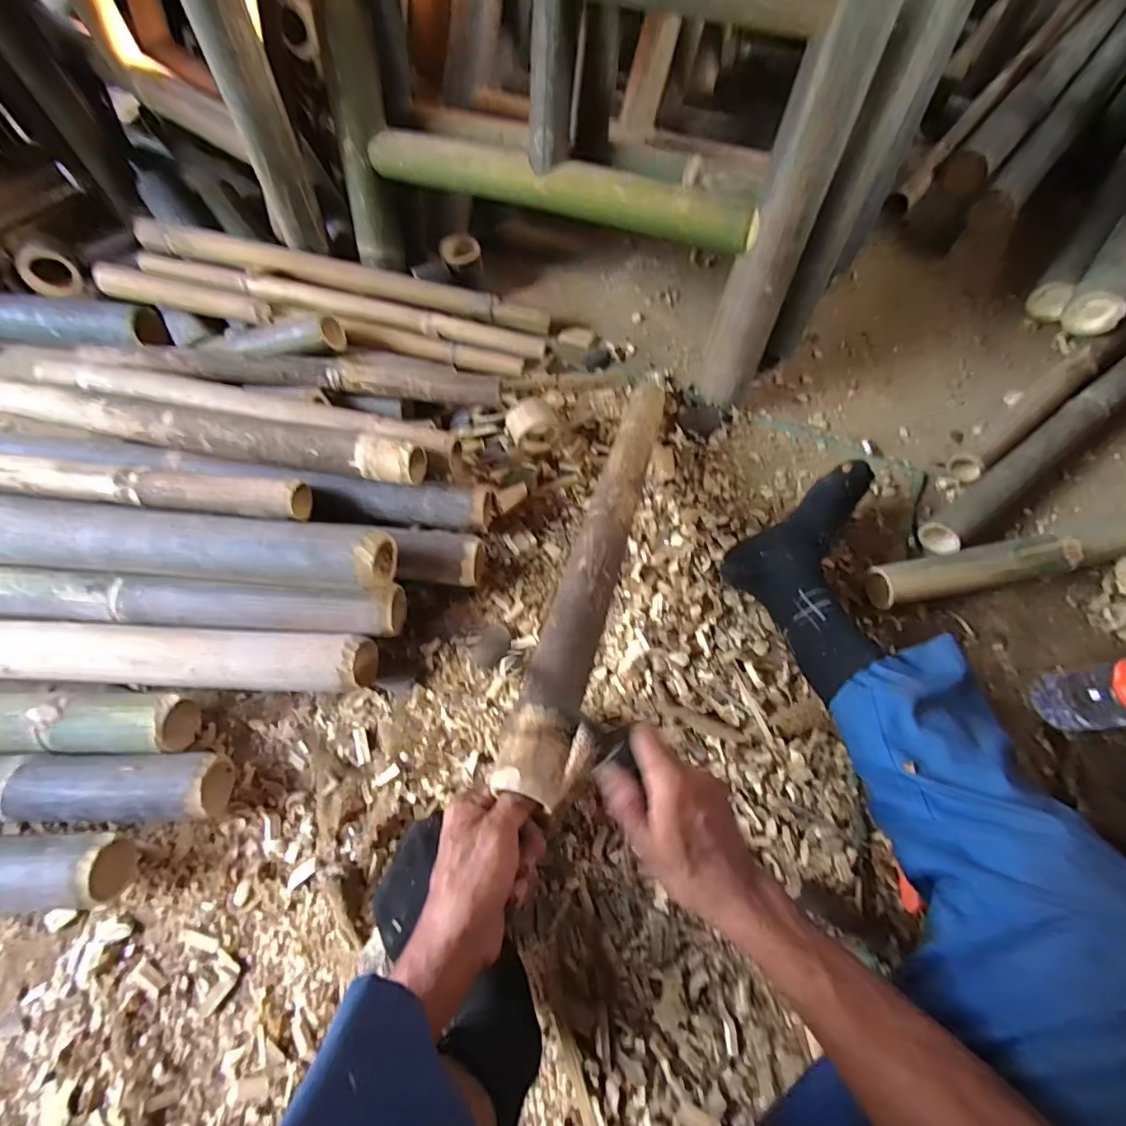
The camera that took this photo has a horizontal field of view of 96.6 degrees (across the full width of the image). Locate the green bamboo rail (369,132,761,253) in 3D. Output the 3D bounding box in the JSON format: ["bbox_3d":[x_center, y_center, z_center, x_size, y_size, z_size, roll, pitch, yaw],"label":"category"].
[{"bbox_3d":[-0.009,-0.533,0.714,0.569,0.056,0.047,19,68,8],"label":"green bamboo rail"}]

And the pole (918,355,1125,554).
[{"bbox_3d":[0.780,-0.204,0.784,0.642,0.047,0.057,-34,71,-14],"label":"pole"}]

